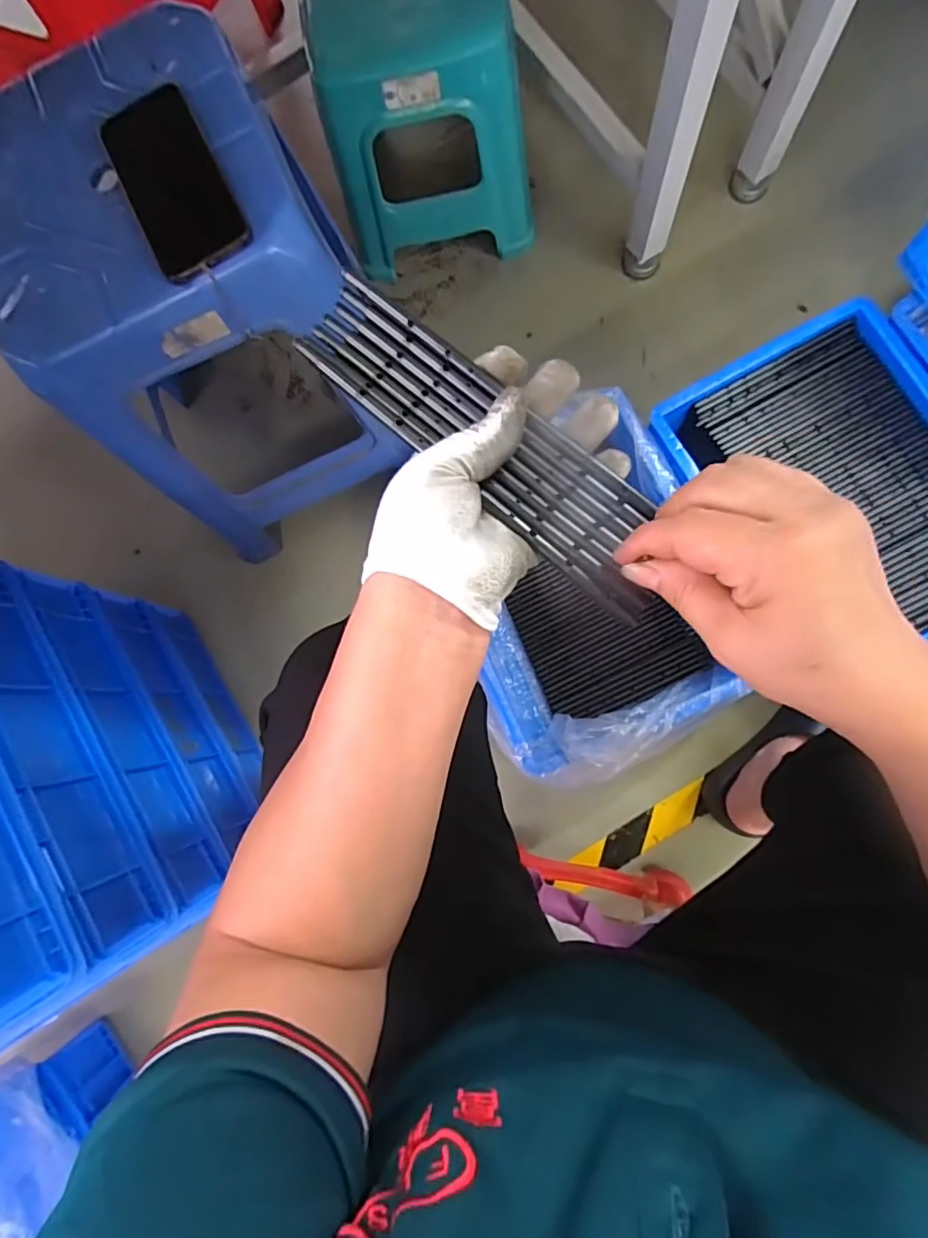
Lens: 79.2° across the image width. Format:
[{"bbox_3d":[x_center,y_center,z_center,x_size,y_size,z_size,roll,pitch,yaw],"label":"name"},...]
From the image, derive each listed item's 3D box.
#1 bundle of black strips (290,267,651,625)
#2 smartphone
[{"bbox_3d":[0.015,-0.088,0.287,0.219,0.009,0.053,40,89,1],"label":"bundle of black strips"},{"bbox_3d":[-0.224,-0.339,0.433,0.072,0.014,0.149,-27,81,3],"label":"smartphone"}]

